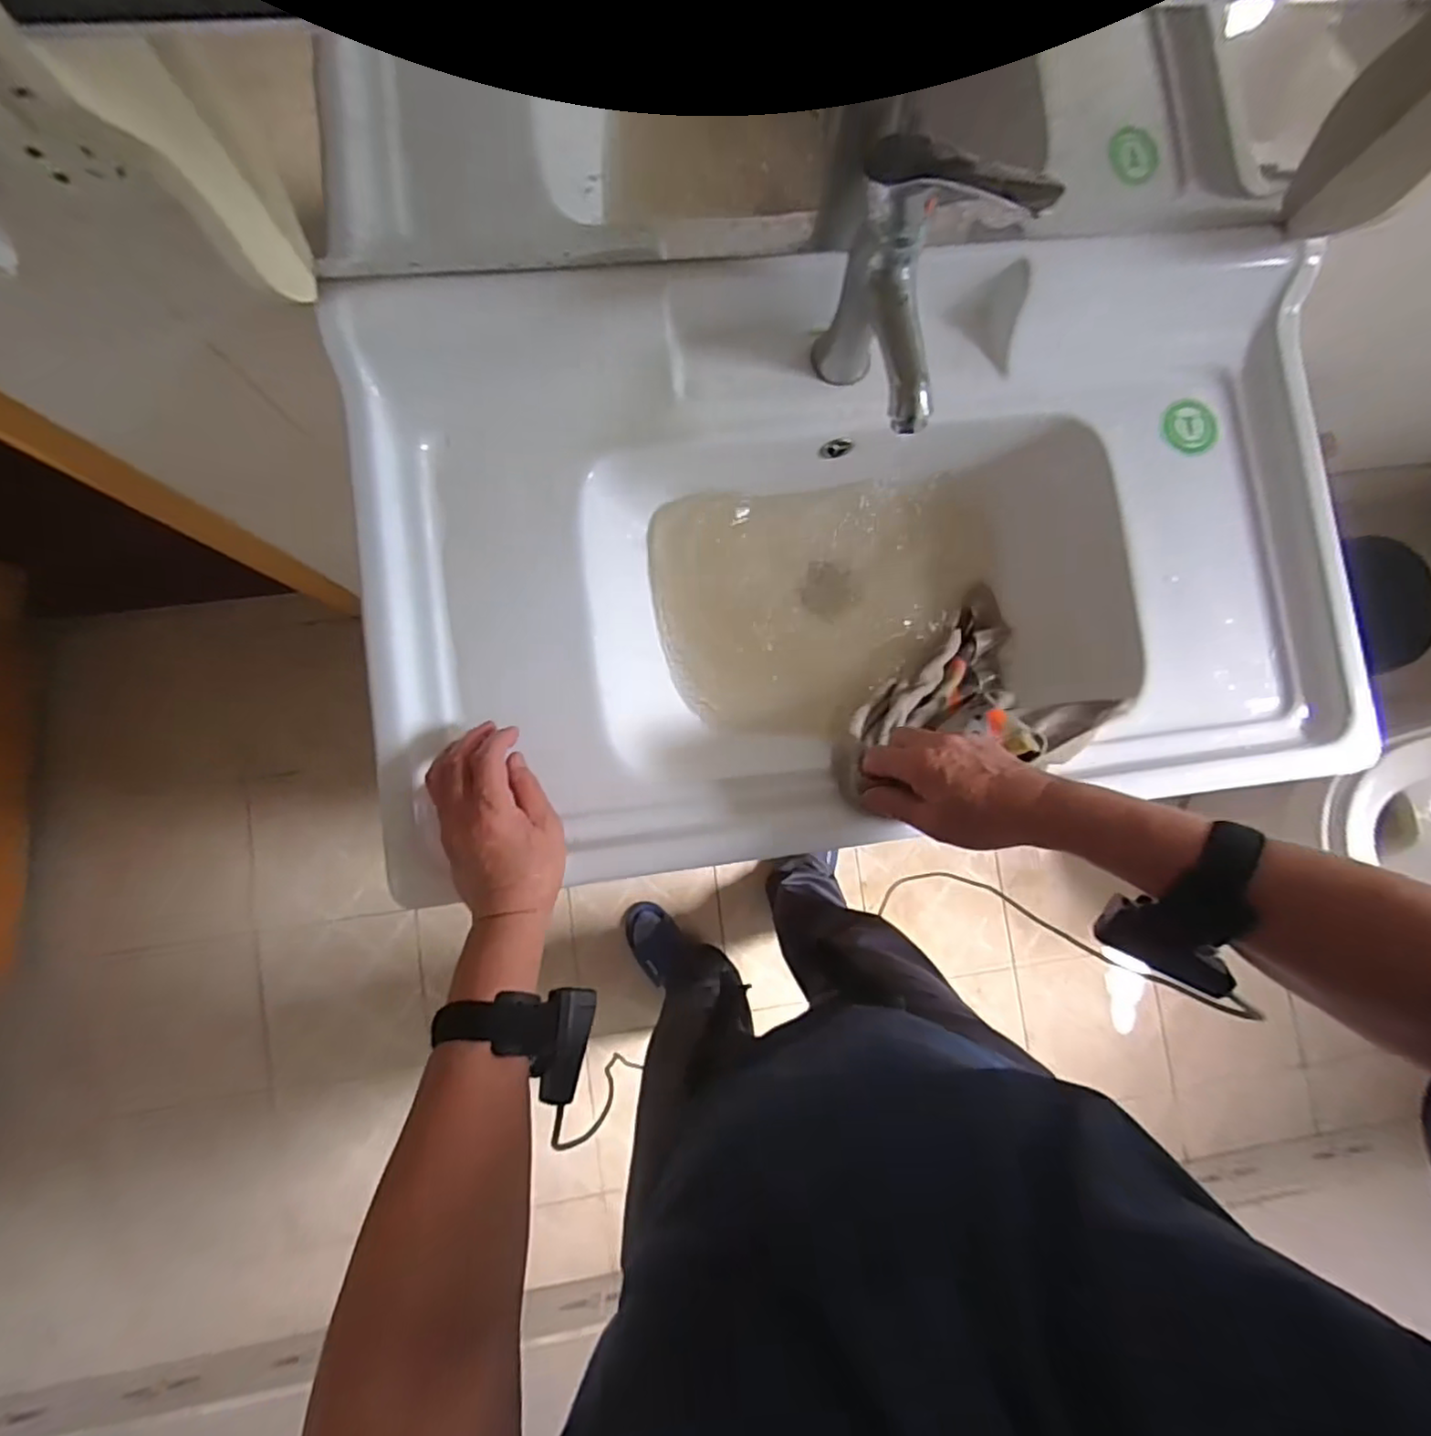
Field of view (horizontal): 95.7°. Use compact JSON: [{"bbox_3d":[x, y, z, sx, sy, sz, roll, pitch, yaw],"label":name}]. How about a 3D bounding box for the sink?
[{"bbox_3d":[0.123,-0.128,0.568,0.787,0.170,0.445,-7,83,-5],"label":"sink"}]

